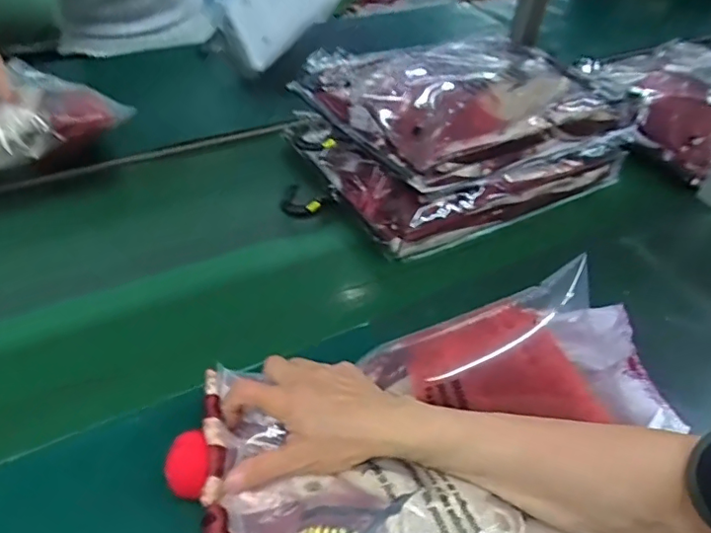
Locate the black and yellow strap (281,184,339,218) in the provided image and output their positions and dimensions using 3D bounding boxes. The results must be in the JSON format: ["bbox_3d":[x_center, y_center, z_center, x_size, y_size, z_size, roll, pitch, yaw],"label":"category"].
[{"bbox_3d":[-0.059,-0.089,0.751,0.076,0.026,0.037,-8,45,-14],"label":"black and yellow strap"}]

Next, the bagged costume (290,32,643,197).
[{"bbox_3d":[0.143,-0.247,0.787,0.360,0.068,0.303,-21,49,-25],"label":"bagged costume"}]

